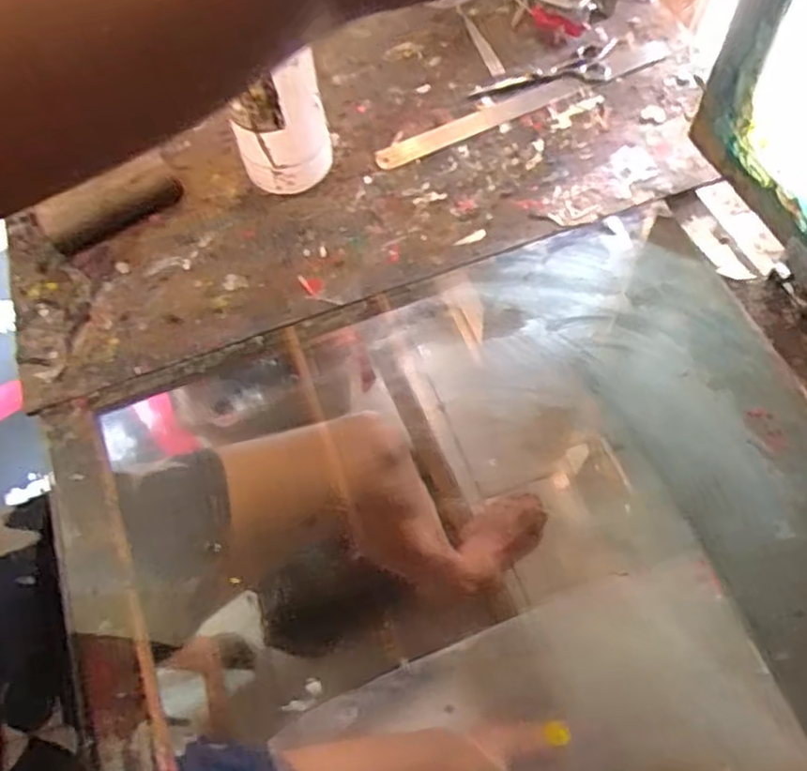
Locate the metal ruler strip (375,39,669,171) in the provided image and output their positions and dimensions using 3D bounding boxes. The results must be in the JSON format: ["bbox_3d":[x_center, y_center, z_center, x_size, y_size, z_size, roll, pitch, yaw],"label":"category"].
[{"bbox_3d":[0.126,-0.287,0.710,0.334,0.005,0.031,-24,63,-9],"label":"metal ruler strip"}]

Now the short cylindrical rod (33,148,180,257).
[{"bbox_3d":[-0.277,-0.175,0.654,0.127,0.041,0.044,-32,64,-13],"label":"short cylindrical rod"}]

